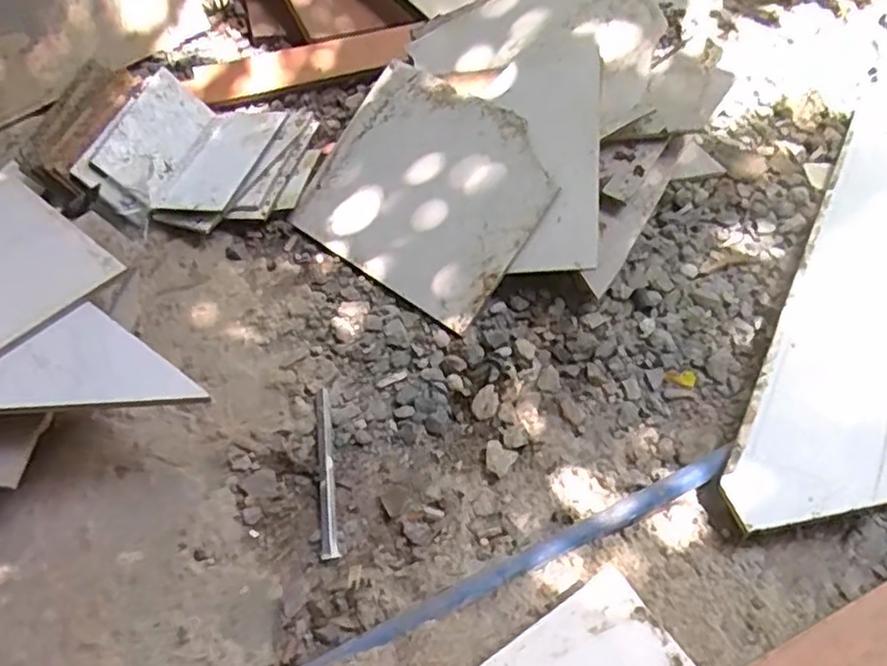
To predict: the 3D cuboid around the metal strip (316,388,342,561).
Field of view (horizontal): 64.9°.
[{"bbox_3d":[-0.116,0.134,0.683,0.017,0.014,0.180,-9,50,-4],"label":"metal strip"}]

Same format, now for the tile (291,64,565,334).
[{"bbox_3d":[-0.021,-0.173,0.841,0.293,0.011,0.247,35,90,24],"label":"tile"}]

